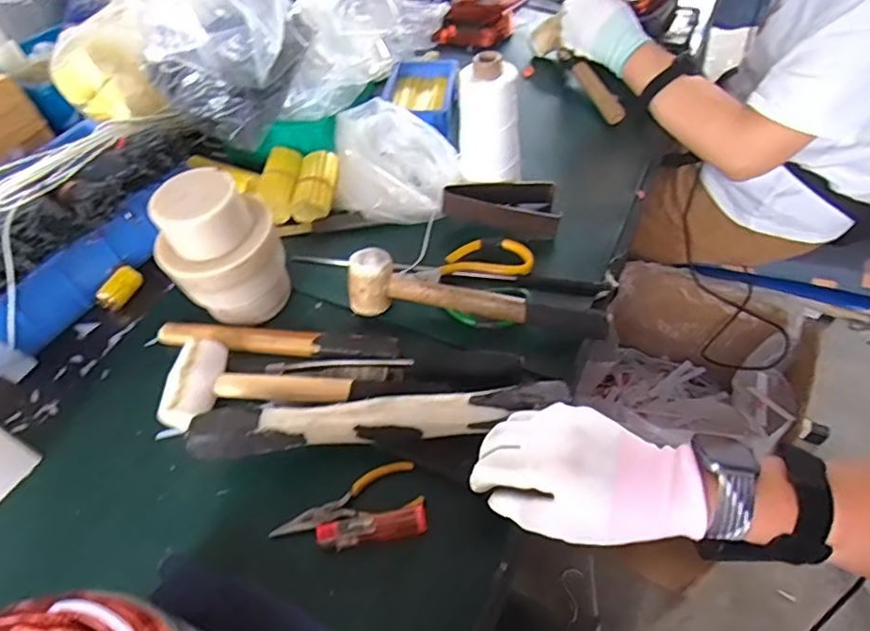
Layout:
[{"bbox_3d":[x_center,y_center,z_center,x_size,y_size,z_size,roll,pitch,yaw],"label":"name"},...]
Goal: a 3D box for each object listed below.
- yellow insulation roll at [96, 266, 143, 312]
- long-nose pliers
[{"bbox_3d":[-0.359,-0.033,0.641,0.023,0.021,0.055,10,52,14],"label":"yellow insulation roll"},{"bbox_3d":[-0.072,0.154,0.455,0.121,0.013,0.044,-16,51,-7],"label":"long-nose pliers"}]

